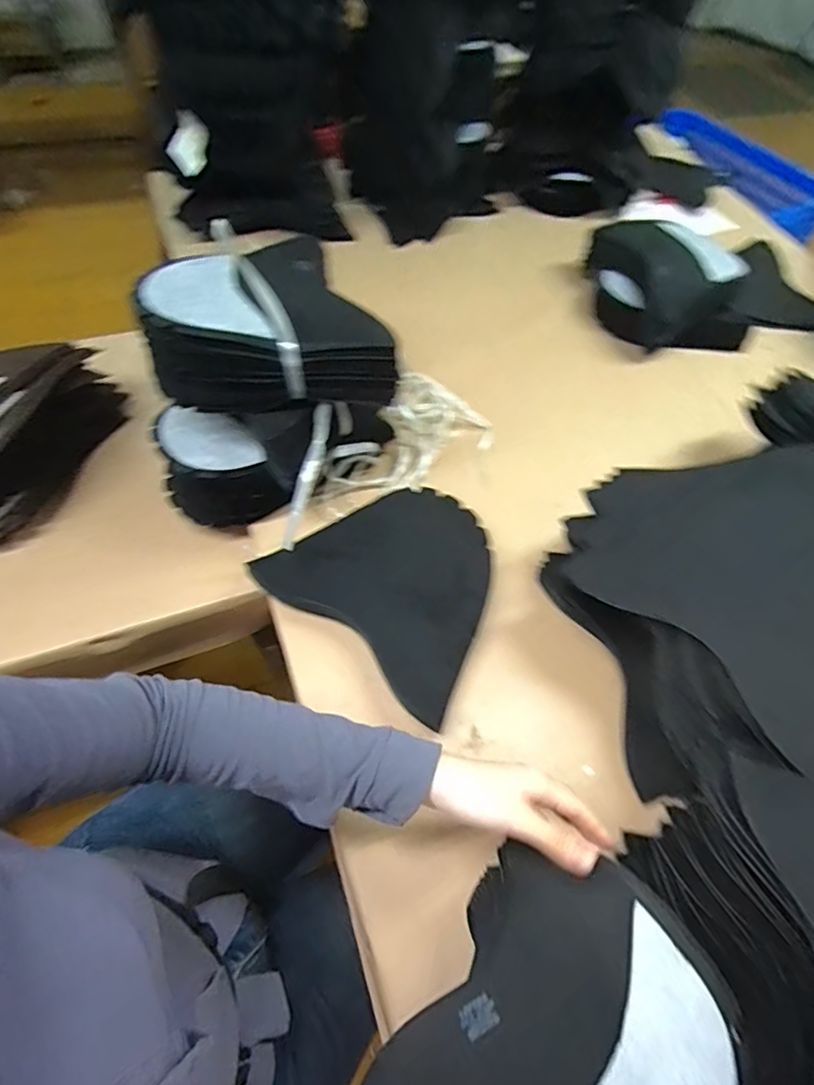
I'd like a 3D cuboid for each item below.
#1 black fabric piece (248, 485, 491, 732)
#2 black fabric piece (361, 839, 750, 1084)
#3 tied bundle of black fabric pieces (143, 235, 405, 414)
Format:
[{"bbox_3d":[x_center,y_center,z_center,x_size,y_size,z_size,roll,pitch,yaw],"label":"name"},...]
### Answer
[{"bbox_3d":[-0.009,0.038,0.614,0.255,0.054,0.214,35,62,16],"label":"black fabric piece"},{"bbox_3d":[0.112,0.344,0.368,0.195,0.048,0.224,36,62,16],"label":"black fabric piece"},{"bbox_3d":[-0.146,-0.233,0.573,0.245,0.083,0.177,-6,59,-8],"label":"tied bundle of black fabric pieces"}]

